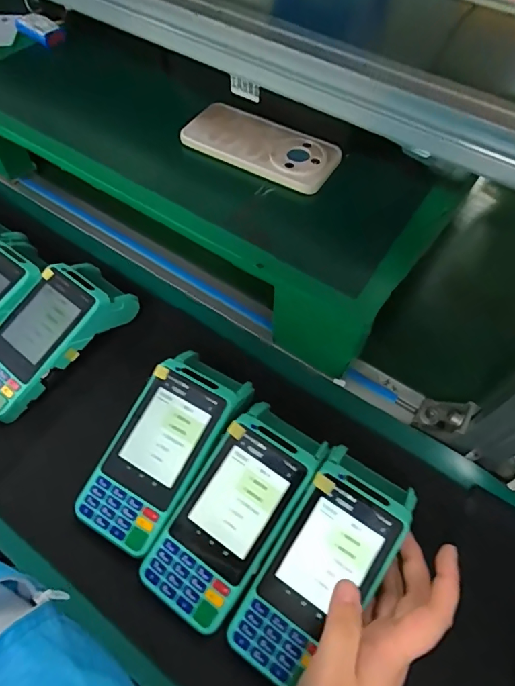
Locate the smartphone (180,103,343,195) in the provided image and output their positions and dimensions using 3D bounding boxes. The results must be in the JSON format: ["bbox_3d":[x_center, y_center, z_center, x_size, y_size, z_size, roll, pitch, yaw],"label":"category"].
[{"bbox_3d":[0.004,-0.210,0.464,0.162,0.014,0.077,27,60,12],"label":"smartphone"}]

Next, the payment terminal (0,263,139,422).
[{"bbox_3d":[-0.205,-0.007,0.430,0.079,0.068,0.169,37,63,18],"label":"payment terminal"}]

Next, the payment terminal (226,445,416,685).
[{"bbox_3d":[0.045,0.165,0.330,0.078,0.036,0.162,37,77,18],"label":"payment terminal"}]

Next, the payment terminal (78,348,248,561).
[{"bbox_3d":[-0.079,0.091,0.380,0.079,0.051,0.167,29,75,13],"label":"payment terminal"}]

